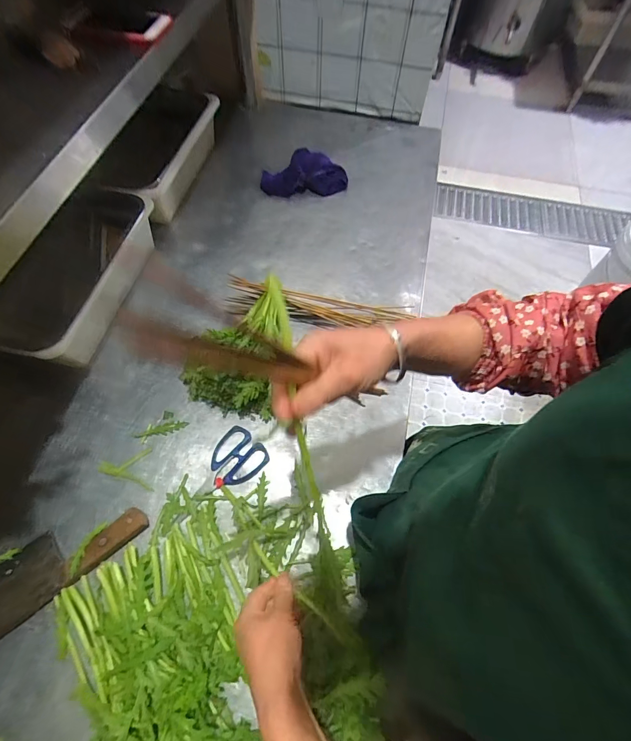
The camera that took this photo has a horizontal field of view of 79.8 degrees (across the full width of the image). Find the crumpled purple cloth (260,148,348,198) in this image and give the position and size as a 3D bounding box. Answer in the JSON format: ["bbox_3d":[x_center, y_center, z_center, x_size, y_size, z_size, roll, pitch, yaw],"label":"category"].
[{"bbox_3d":[-0.024,-0.457,0.864,0.194,0.058,0.109,7,62,4],"label":"crumpled purple cloth"}]

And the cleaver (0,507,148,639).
[{"bbox_3d":[-0.374,0.271,0.505,0.289,0.025,0.084,-34,67,-17],"label":"cleaver"}]

